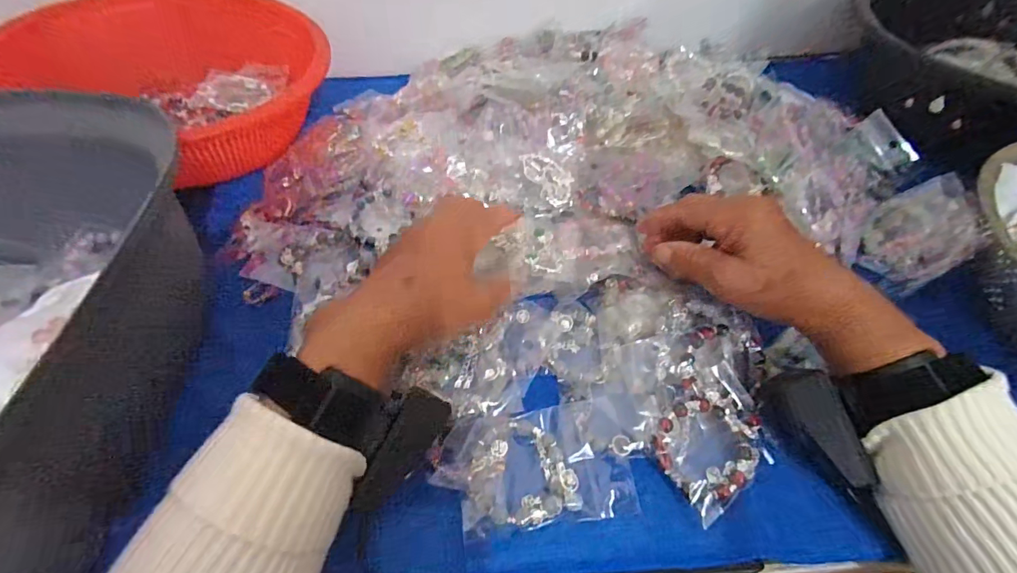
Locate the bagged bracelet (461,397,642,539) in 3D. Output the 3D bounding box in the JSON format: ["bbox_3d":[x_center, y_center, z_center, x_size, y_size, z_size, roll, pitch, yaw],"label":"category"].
[{"bbox_3d":[0.024,0.110,0.281,0.105,0.016,0.070,-6,52,-4],"label":"bagged bracelet"}]

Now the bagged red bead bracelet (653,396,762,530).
[{"bbox_3d":[0.129,0.099,0.283,0.070,0.013,0.058,-31,58,-21],"label":"bagged red bead bracelet"}]

